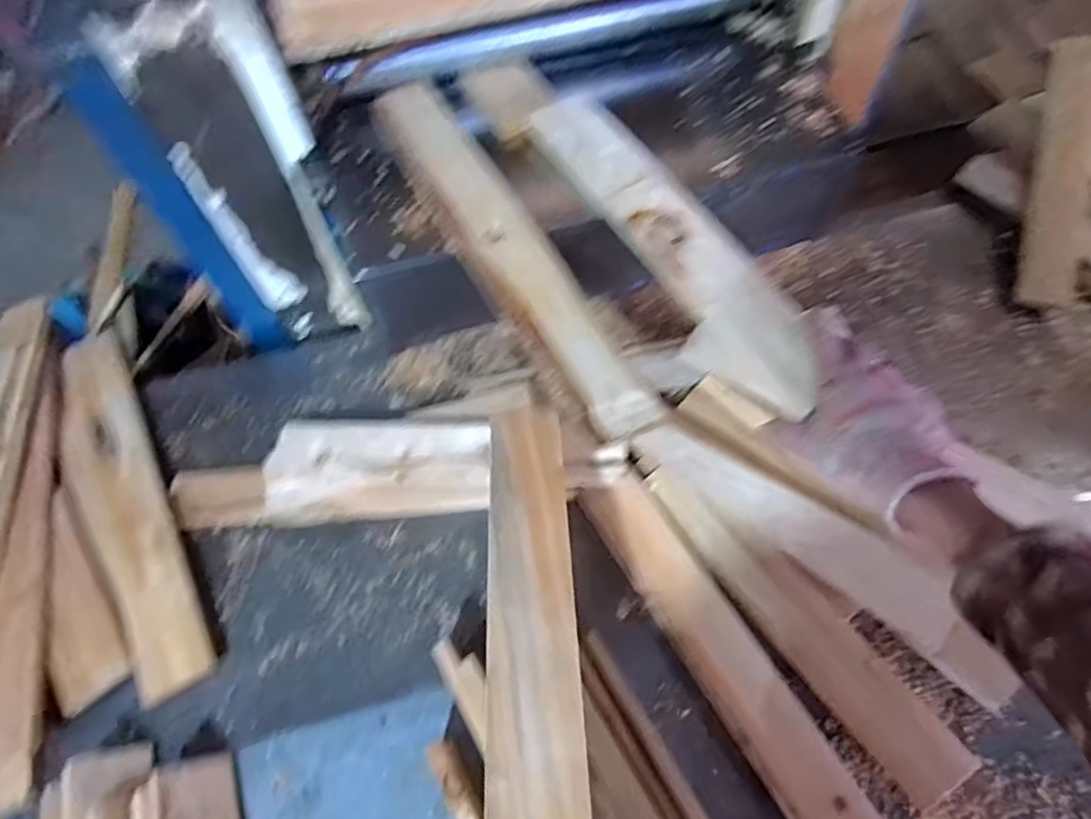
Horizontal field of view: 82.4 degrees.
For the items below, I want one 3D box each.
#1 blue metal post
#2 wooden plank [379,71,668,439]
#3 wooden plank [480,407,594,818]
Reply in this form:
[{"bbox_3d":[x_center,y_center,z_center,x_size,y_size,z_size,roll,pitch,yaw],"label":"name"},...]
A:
[{"bbox_3d":[-0.385,-0.187,0.708,0.056,0.402,0.043,-28,62,-14],"label":"blue metal post"},{"bbox_3d":[-0.045,-0.163,0.586,0.071,0.026,0.480,-29,63,-7],"label":"wooden plank"},{"bbox_3d":[-0.009,0.207,0.445,0.068,0.014,0.533,-5,49,1],"label":"wooden plank"}]

